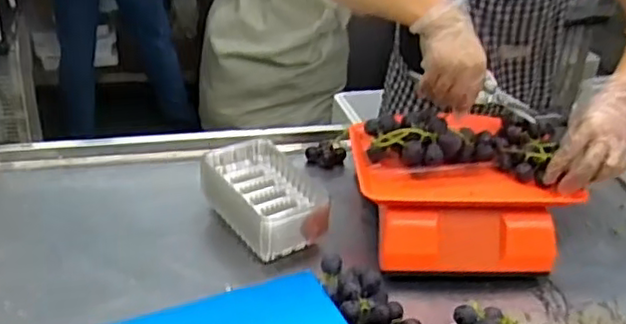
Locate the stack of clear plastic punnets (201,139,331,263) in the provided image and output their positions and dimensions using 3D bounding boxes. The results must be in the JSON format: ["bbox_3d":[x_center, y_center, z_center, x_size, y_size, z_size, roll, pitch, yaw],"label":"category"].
[{"bbox_3d":[-0.076,0.052,0.955,0.141,0.078,0.185,-17,38,-32],"label":"stack of clear plastic punnets"}]

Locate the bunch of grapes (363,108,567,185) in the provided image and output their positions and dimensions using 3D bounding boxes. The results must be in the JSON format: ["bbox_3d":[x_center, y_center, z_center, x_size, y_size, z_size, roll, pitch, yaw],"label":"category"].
[{"bbox_3d":[0.212,-0.027,0.910,0.263,0.060,0.101,2,32,-5],"label":"bunch of grapes"}]

